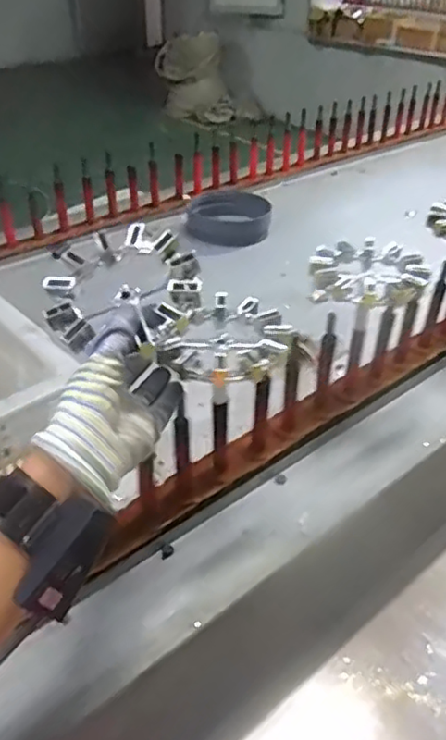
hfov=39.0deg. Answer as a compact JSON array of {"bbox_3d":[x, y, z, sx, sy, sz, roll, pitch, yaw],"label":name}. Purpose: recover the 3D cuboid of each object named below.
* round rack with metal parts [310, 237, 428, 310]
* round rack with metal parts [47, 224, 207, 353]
[{"bbox_3d":[0.159,-0.110,0.701,0.122,0.023,0.126,1,37,1],"label":"round rack with metal parts"},{"bbox_3d":[-0.080,-0.066,0.509,0.118,0.030,0.117,-16,60,3],"label":"round rack with metal parts"}]

